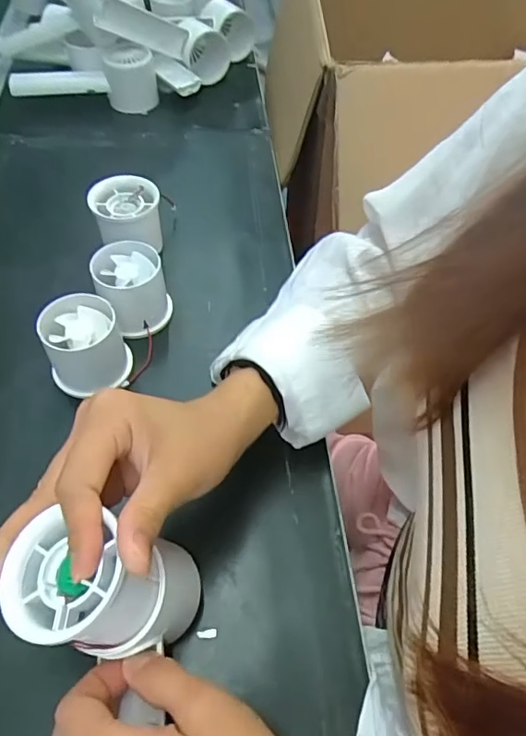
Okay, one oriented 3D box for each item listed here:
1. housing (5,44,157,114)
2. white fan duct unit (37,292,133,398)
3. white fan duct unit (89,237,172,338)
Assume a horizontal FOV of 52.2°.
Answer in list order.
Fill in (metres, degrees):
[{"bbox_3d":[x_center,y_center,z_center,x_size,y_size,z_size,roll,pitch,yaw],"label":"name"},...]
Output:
[{"bbox_3d":[-0.199,-0.321,0.593,0.159,0.049,0.047,-1,54,-3],"label":"housing"},{"bbox_3d":[-0.124,-0.015,0.379,0.053,0.055,0.047,-13,56,-12],"label":"white fan duct unit"},{"bbox_3d":[-0.098,-0.058,0.408,0.049,0.056,0.046,-11,55,-10],"label":"white fan duct unit"}]

